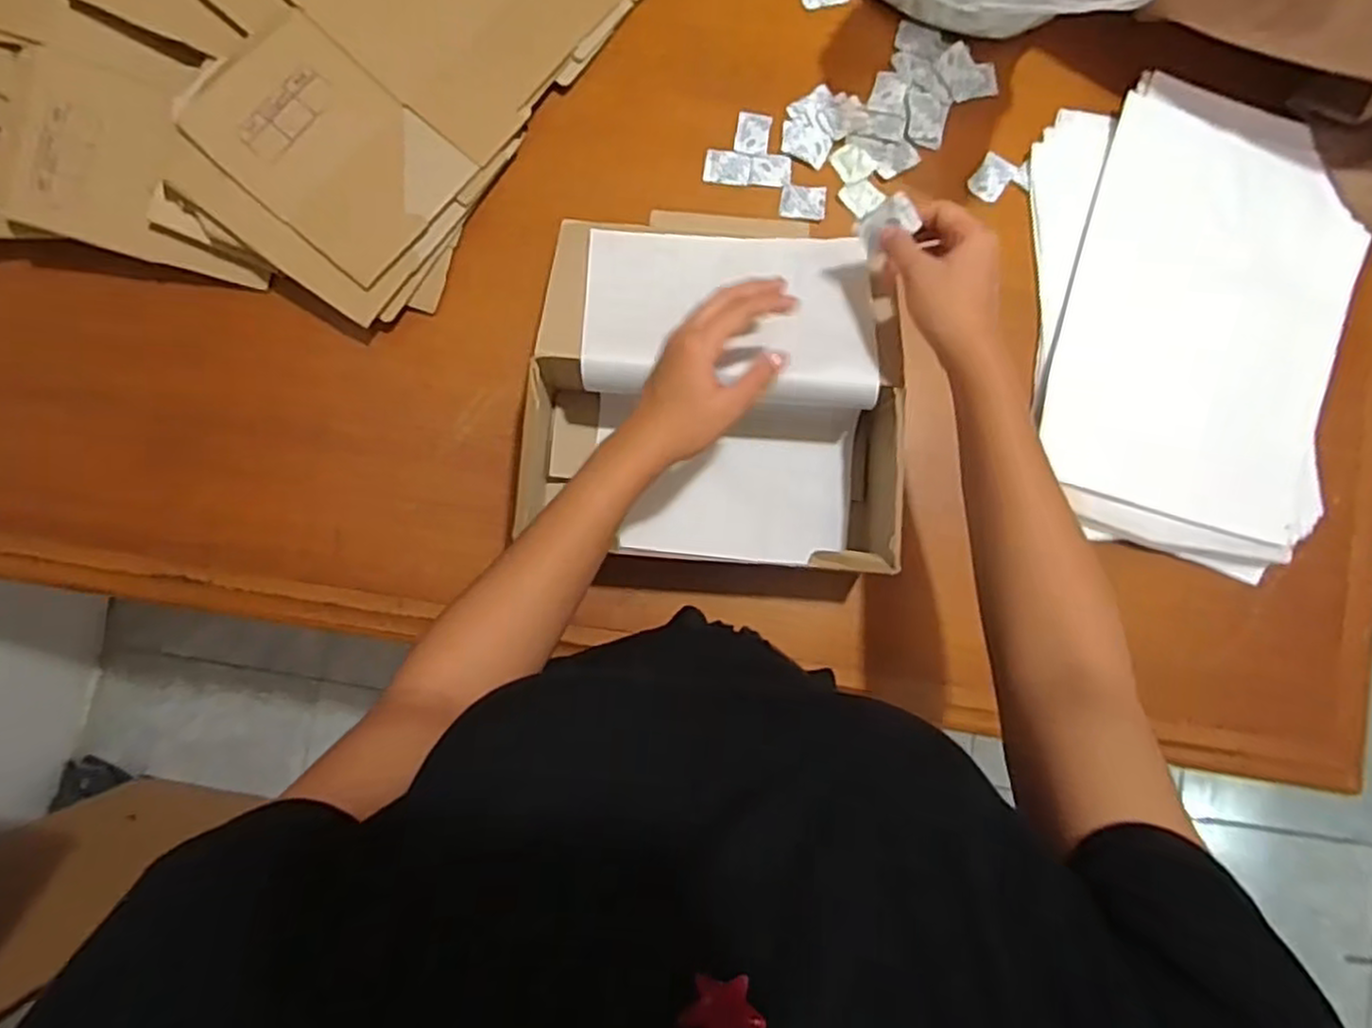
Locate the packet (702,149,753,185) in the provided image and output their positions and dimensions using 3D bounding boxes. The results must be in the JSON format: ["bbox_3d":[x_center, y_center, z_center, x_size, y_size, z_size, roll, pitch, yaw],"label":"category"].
[{"bbox_3d":[0.037,-0.301,0.629,0.040,0.004,0.029,6,86,-2],"label":"packet"}]

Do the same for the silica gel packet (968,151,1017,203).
[{"bbox_3d":[0.268,-0.296,0.635,0.028,0.007,0.041,32,85,0],"label":"silica gel packet"}]

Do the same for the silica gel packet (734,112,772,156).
[{"bbox_3d":[0.058,-0.330,0.632,0.029,0.004,0.037,10,86,-2],"label":"silica gel packet"}]

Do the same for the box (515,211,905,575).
[{"bbox_3d":[0.027,-0.099,0.565,0.259,0.114,0.266,2,86,-2],"label":"box"}]

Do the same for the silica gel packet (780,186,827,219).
[{"bbox_3d":[0.101,-0.268,0.627,0.038,0.005,0.028,3,86,-2],"label":"silica gel packet"}]

